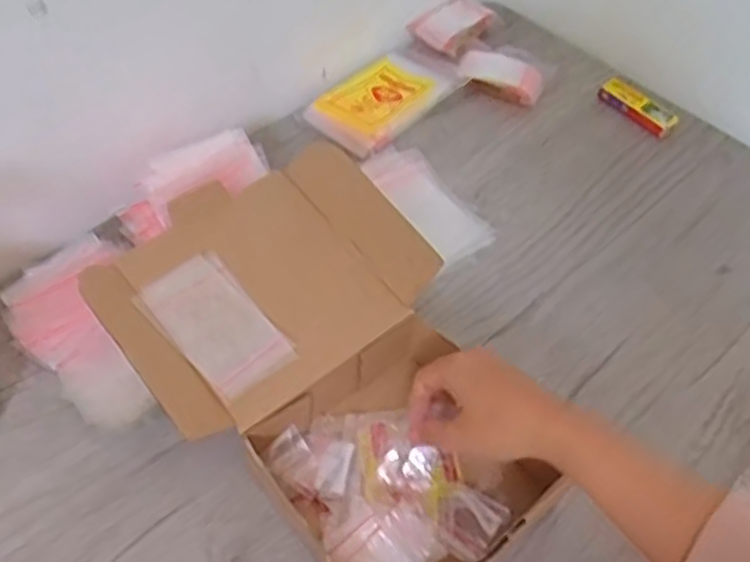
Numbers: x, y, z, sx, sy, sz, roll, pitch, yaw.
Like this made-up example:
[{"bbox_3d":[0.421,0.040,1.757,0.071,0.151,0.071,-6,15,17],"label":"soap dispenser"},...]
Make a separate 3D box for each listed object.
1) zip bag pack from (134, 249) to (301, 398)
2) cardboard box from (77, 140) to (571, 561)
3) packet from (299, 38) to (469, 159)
[{"bbox_3d":[-0.109,0.028,0.523,0.063,0.011,0.103,-35,75,-32],"label":"zip bag pack"},{"bbox_3d":[-0.031,0.065,0.529,0.216,0.096,0.320,-32,61,-26],"label":"cardboard box"},{"bbox_3d":[0.021,-0.199,0.785,0.091,0.020,0.191,36,57,21],"label":"packet"}]

